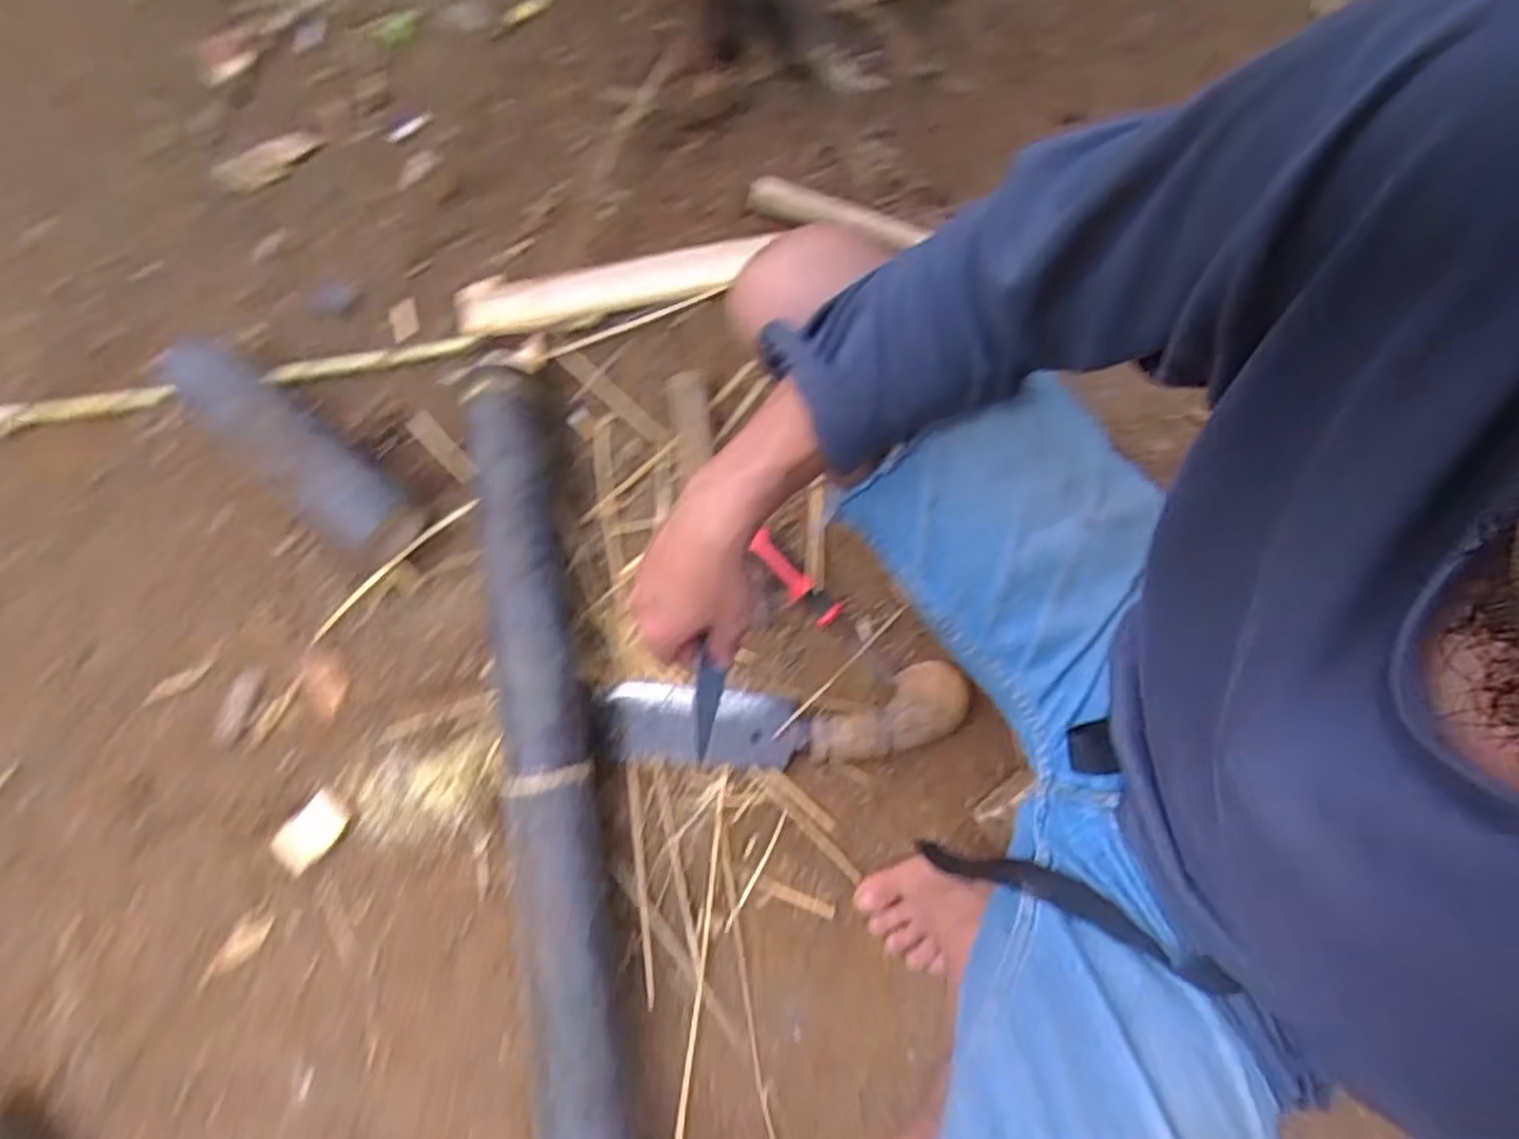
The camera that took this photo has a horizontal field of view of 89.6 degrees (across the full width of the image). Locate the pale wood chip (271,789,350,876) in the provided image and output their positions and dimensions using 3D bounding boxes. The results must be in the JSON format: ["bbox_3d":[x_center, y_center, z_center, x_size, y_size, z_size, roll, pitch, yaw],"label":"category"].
[{"bbox_3d":[-0.438,0.256,0.749,0.046,0.010,0.069,37,75,12],"label":"pale wood chip"}]

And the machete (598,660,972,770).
[{"bbox_3d":[0.013,0.144,0.743,0.368,0.050,0.087,-2,71,0],"label":"machete"}]

